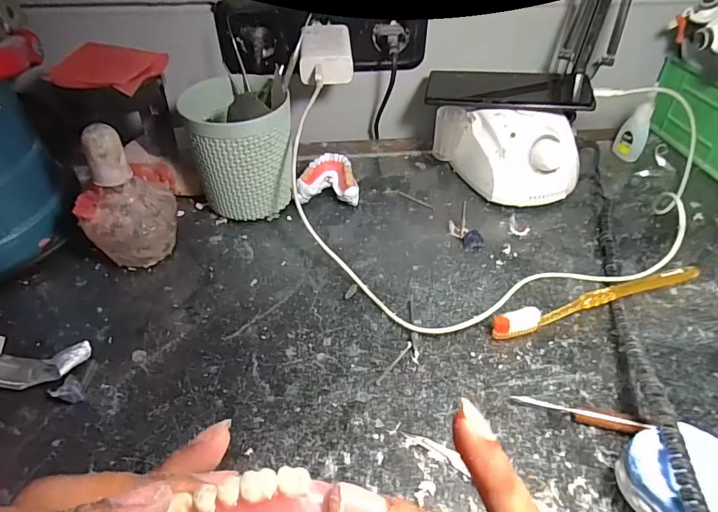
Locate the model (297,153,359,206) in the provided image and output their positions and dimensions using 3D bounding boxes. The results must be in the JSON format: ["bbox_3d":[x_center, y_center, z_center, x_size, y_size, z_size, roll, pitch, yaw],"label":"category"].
[{"bbox_3d":[-0.031,-0.073,0.474,0.059,0.035,0.056,0,44,-1],"label":"model"}]

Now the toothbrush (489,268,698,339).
[{"bbox_3d":[0.191,0.037,0.372,0.184,0.019,0.015,-12,45,-13],"label":"toothbrush"}]

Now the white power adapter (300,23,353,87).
[{"bbox_3d":[-0.033,-0.206,0.473,0.050,0.033,0.077,-2,44,-3],"label":"white power adapter"}]

